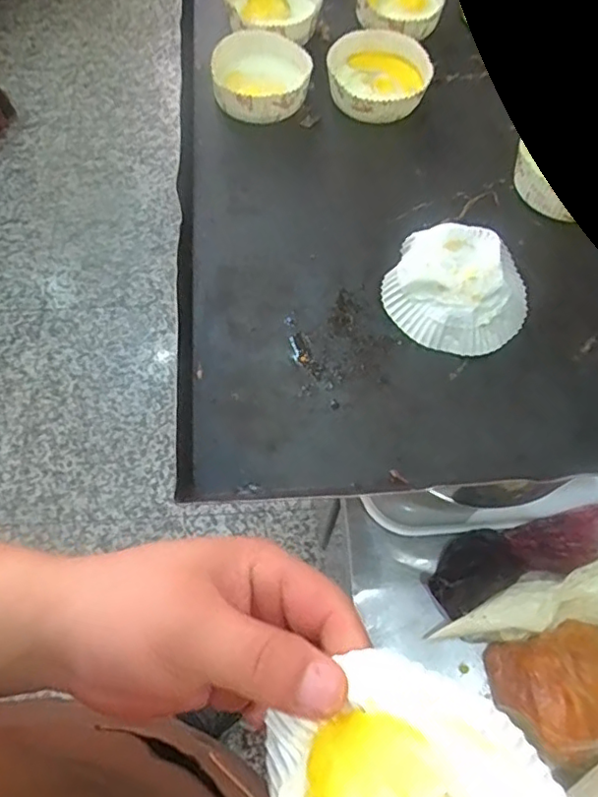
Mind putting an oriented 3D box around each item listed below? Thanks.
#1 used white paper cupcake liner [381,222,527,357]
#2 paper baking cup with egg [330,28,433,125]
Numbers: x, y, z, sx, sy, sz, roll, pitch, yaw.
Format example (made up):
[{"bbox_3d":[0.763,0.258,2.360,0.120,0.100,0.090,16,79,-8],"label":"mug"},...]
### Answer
[{"bbox_3d":[0.127,-0.089,0.466,0.105,0.036,0.107,1,65,-1],"label":"used white paper cupcake liner"},{"bbox_3d":[0.076,-0.307,0.569,0.094,0.032,0.093,1,65,-1],"label":"paper baking cup with egg"}]

